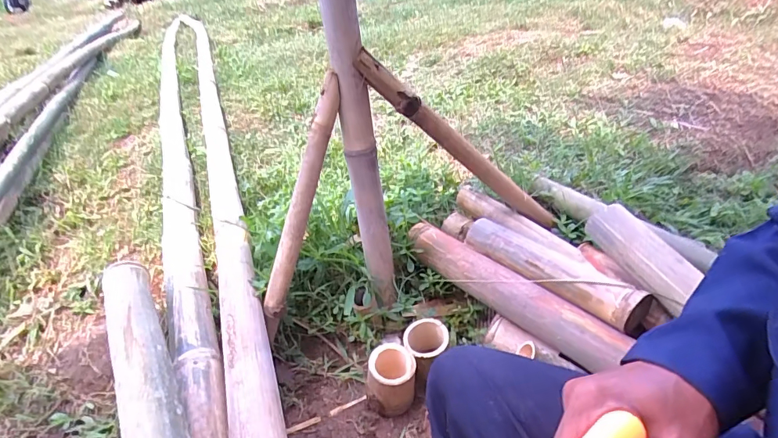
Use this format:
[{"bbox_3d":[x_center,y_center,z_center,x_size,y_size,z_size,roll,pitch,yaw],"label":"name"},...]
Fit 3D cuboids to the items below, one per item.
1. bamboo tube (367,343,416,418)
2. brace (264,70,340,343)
[{"bbox_3d":[0.005,0.286,0.762,0.091,0.116,0.078,-11,32,-4],"label":"bamboo tube"},{"bbox_3d":[-0.162,-0.006,0.775,0.038,0.491,0.030,6,20,-38],"label":"brace"}]

